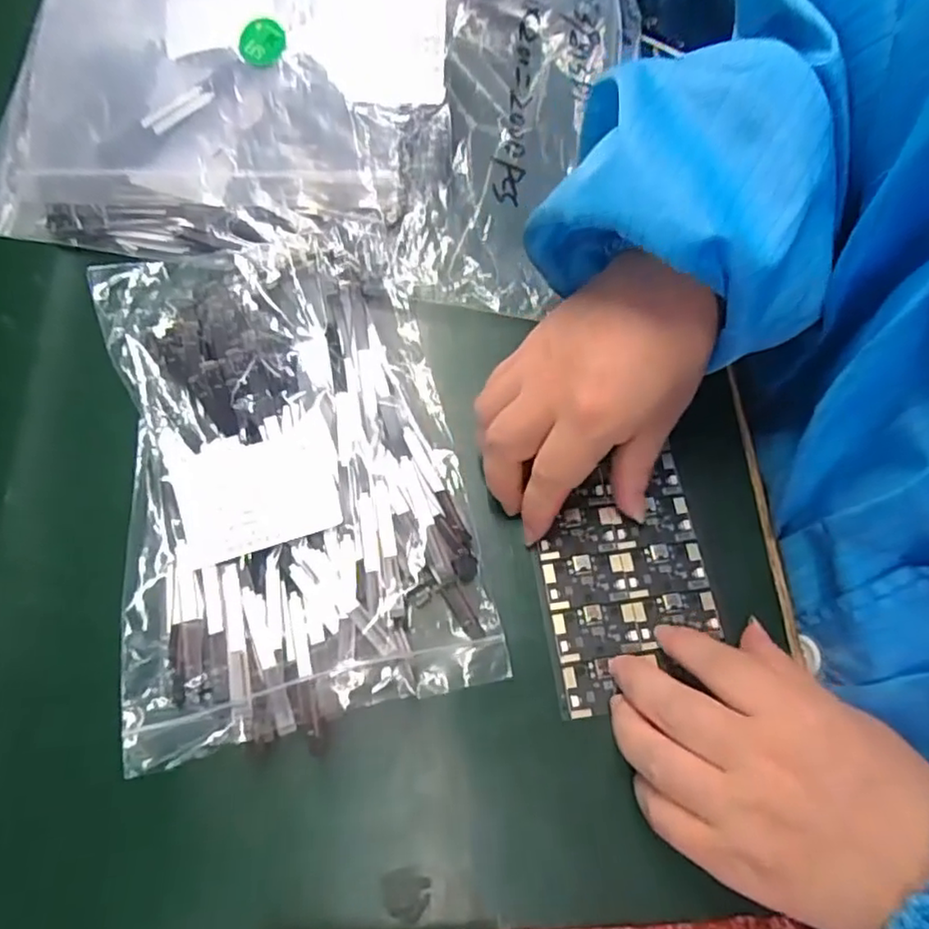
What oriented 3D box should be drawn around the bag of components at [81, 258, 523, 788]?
[{"bbox_3d":[-0.082,-0.003,0.295,0.150,0.024,0.229,-13,70,-6],"label":"bag of components"}]

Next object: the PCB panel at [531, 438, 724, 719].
[{"bbox_3d":[0.072,0.052,0.289,0.075,0.004,0.103,-7,69,-4],"label":"PCB panel"}]

